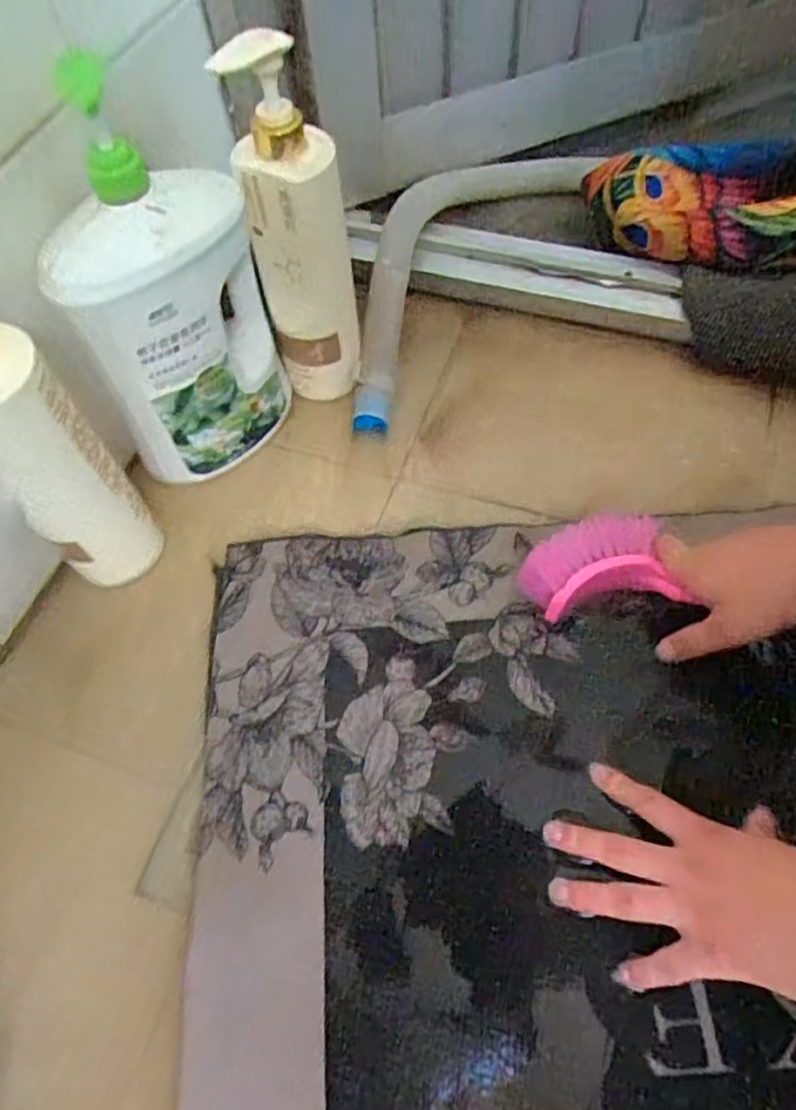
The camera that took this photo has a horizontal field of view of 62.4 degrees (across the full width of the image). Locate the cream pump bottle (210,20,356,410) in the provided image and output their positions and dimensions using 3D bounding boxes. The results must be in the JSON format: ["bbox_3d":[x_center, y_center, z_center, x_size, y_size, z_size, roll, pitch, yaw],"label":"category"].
[{"bbox_3d":[-0.076,-0.239,0.524,0.075,0.277,0.067,-15,61,-5],"label":"cream pump bottle"}]

